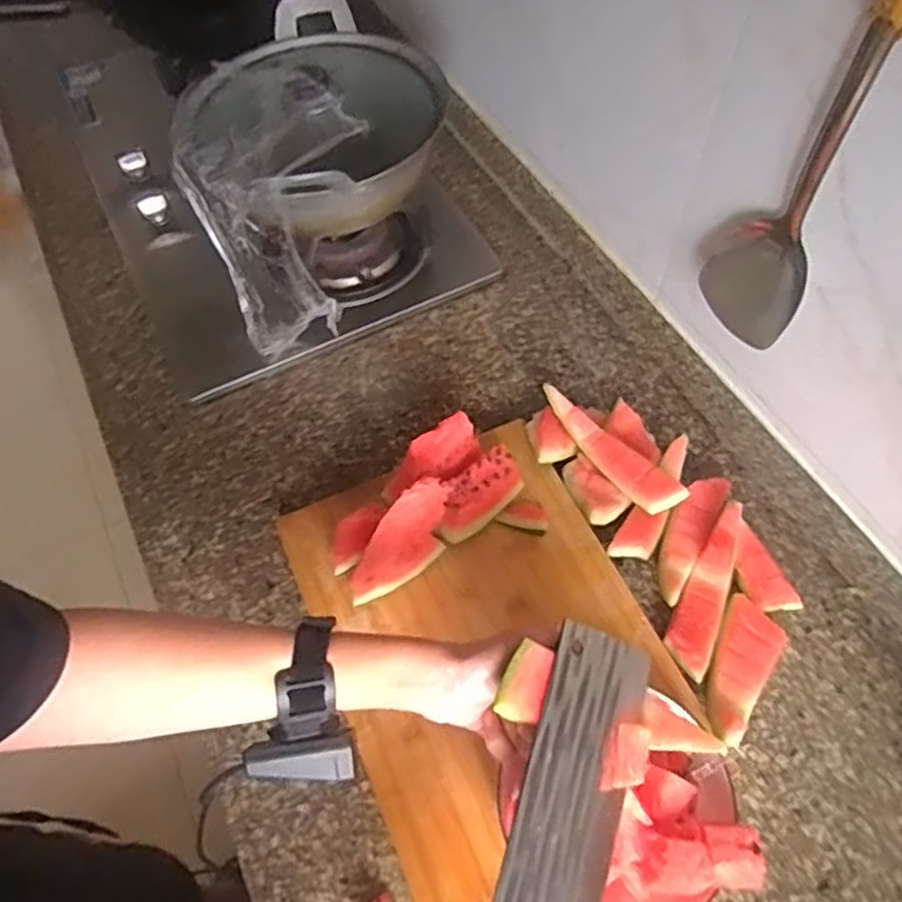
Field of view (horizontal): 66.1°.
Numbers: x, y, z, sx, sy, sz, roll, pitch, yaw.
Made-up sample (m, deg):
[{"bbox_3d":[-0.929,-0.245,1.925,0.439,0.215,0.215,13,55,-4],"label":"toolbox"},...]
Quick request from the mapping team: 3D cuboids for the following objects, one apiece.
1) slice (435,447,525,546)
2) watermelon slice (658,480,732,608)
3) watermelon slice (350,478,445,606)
[{"bbox_3d":[0.024,0.045,0.653,0.039,0.063,0.092,40,71,22],"label":"slice"},{"bbox_3d":[0.223,0.082,0.659,0.037,0.037,0.144,27,65,16],"label":"watermelon slice"},{"bbox_3d":[-0.045,0.085,0.601,0.104,0.127,0.021,-38,66,-18],"label":"watermelon slice"}]

